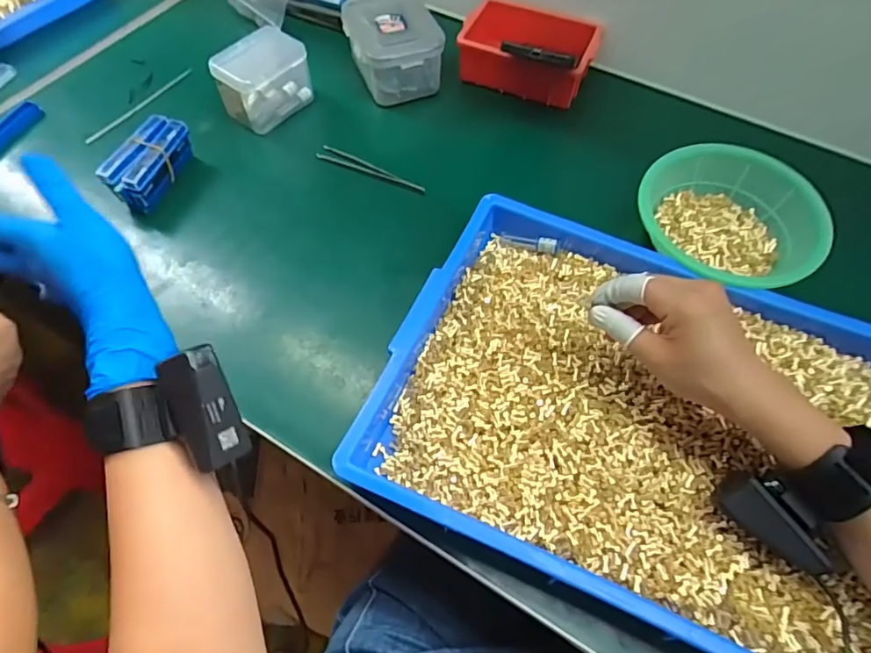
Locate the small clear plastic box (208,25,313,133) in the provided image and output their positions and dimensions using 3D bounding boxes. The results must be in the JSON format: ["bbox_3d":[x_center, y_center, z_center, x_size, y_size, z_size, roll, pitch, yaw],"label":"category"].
[{"bbox_3d":[-0.193,-0.275,0.607,0.058,0.071,0.097,36,67,21],"label":"small clear plastic box"}]

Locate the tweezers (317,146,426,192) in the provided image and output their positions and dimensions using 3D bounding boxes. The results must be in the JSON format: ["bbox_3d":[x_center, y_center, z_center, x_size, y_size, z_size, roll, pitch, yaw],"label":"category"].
[{"bbox_3d":[-0.069,-0.170,0.579,0.129,0.012,0.014,24,63,11],"label":"tweezers"}]

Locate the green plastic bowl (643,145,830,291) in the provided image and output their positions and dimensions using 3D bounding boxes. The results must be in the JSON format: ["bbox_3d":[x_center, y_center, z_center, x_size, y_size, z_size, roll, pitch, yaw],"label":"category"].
[{"bbox_3d":[0.271,-0.097,0.508,0.159,0.049,0.162,3,61,0],"label":"green plastic bowl"}]

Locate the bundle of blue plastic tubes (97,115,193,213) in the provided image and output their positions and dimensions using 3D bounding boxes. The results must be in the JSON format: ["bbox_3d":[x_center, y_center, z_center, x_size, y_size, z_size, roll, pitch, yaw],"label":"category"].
[{"bbox_3d":[-0.293,-0.165,0.550,0.045,0.050,0.099,16,62,8],"label":"bundle of blue plastic tubes"}]

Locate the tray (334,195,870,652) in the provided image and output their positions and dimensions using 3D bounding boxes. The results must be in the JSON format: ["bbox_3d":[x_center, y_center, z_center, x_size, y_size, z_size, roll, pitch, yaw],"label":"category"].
[{"bbox_3d":[0.174,0.066,0.425,0.412,0.050,0.303,24,59,11],"label":"tray"}]

